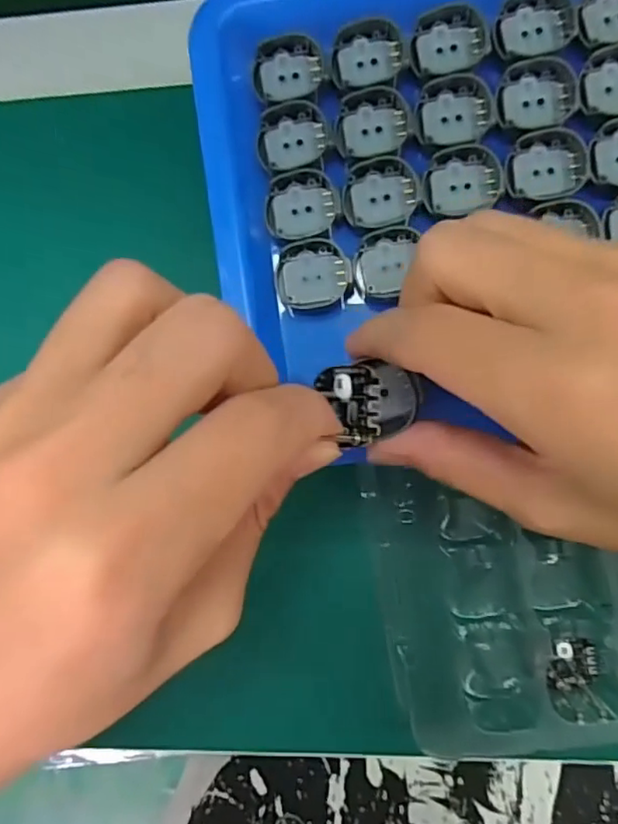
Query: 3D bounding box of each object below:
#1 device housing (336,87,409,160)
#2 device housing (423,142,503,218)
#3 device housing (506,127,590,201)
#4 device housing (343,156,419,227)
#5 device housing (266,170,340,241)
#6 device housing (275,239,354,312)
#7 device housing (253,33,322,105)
[{"bbox_3d":[0.024,-0.107,0.218,0.026,0.007,0.022,-10,86,6],"label":"device housing"},{"bbox_3d":[0.056,-0.085,0.215,0.028,0.004,0.023,-11,86,6],"label":"device housing"},{"bbox_3d":[0.086,-0.090,0.213,0.028,0.004,0.024,-10,86,6],"label":"device housing"},{"bbox_3d":[0.026,-0.081,0.216,0.027,0.006,0.022,-10,86,6],"label":"device housing"},{"bbox_3d":[-0.003,-0.078,0.219,0.027,0.006,0.023,-7,87,6],"label":"device housing"},{"bbox_3d":[0.002,-0.051,0.218,0.028,0.009,0.024,-3,87,6],"label":"device housing"},{"bbox_3d":[-0.008,-0.129,0.221,0.025,0.006,0.024,0,87,7],"label":"device housing"}]

